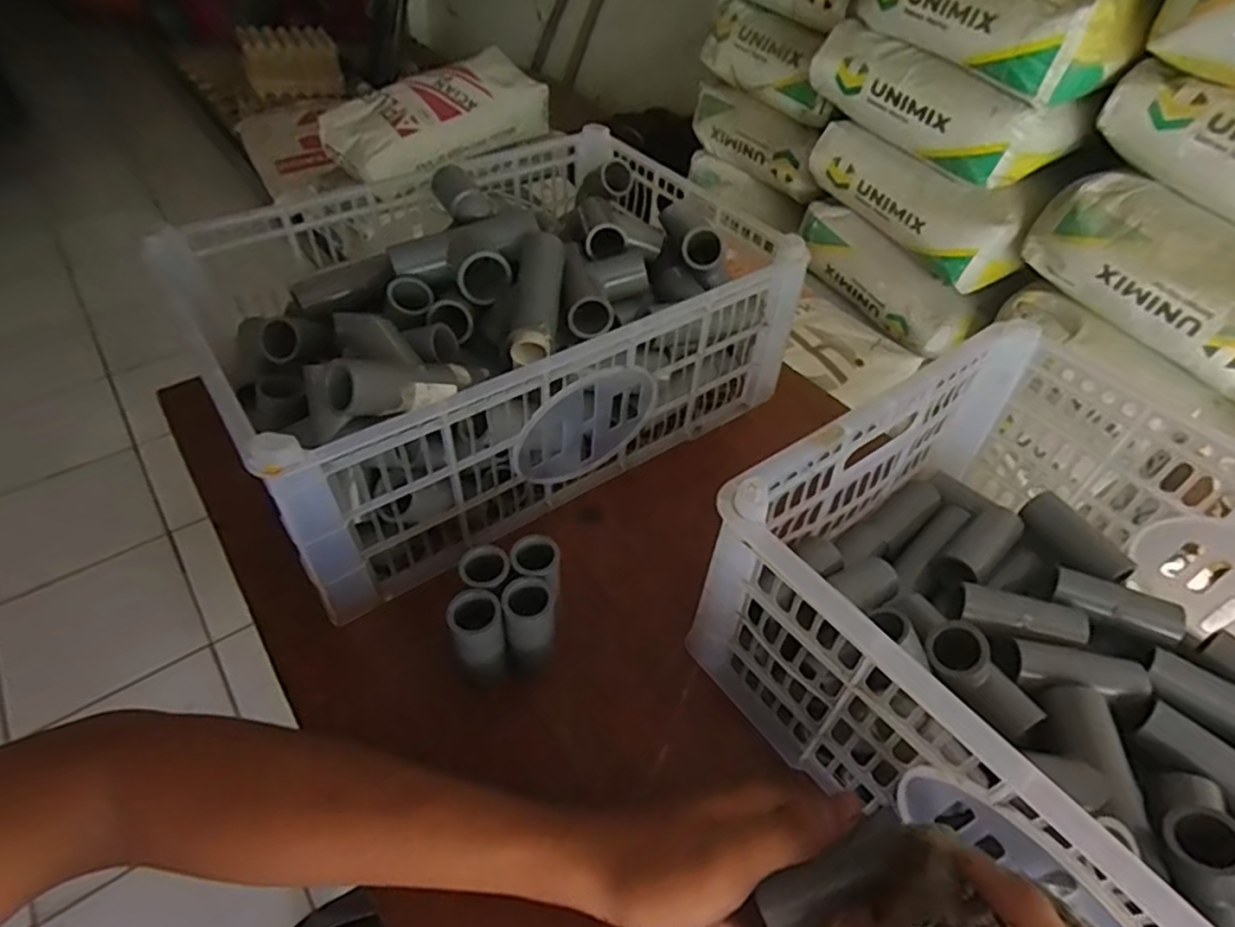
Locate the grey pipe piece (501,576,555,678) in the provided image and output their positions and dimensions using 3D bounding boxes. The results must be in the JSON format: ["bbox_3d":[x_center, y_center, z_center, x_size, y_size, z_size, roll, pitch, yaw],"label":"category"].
[{"bbox_3d":[-0.051,0.097,0.392,0.028,0.064,0.031,-3,47,-7],"label":"grey pipe piece"}]

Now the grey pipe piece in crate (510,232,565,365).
[{"bbox_3d":[-0.056,-0.122,0.479,0.030,0.029,0.120,2,47,-1],"label":"grey pipe piece in crate"}]

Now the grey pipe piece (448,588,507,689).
[{"bbox_3d":[-0.078,0.101,0.379,0.027,0.063,0.028,2,47,-2],"label":"grey pipe piece"}]

